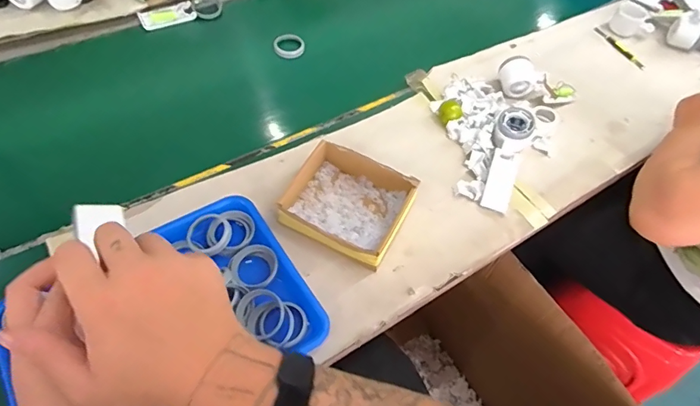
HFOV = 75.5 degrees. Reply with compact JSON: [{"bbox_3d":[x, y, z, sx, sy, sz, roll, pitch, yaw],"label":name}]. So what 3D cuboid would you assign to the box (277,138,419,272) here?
[{"bbox_3d":[-0.002,0.001,0.631,0.150,0.055,0.135,24,56,13],"label":"box"}]

